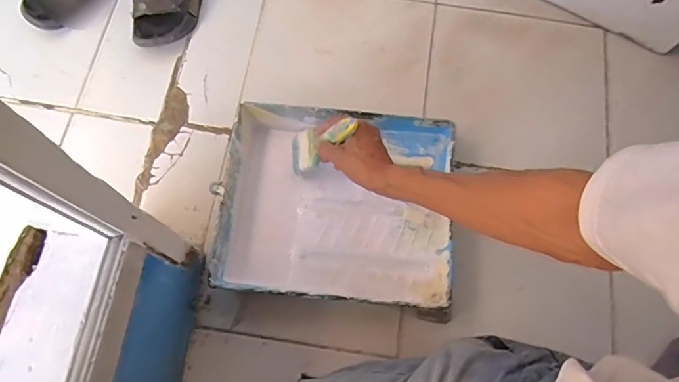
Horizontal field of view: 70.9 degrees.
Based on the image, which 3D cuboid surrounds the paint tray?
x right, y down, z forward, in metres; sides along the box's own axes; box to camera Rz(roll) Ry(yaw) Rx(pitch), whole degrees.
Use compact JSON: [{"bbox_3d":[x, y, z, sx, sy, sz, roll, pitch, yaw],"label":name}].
[{"bbox_3d":[-0.006,0.026,0.745,0.347,0.077,0.301,5,72,0],"label":"paint tray"}]

